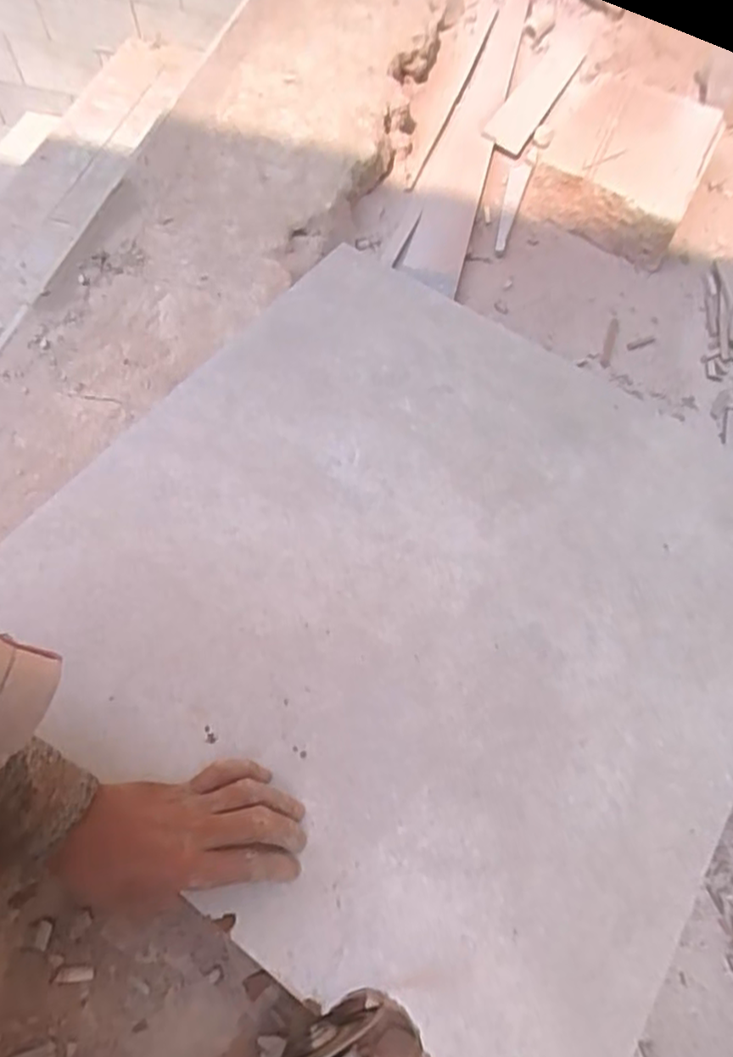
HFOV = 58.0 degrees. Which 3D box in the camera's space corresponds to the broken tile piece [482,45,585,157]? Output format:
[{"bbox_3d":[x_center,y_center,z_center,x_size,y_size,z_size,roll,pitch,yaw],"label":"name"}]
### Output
[{"bbox_3d":[0.263,-0.673,1.028,0.061,0.017,0.279,28,67,9],"label":"broken tile piece"}]

